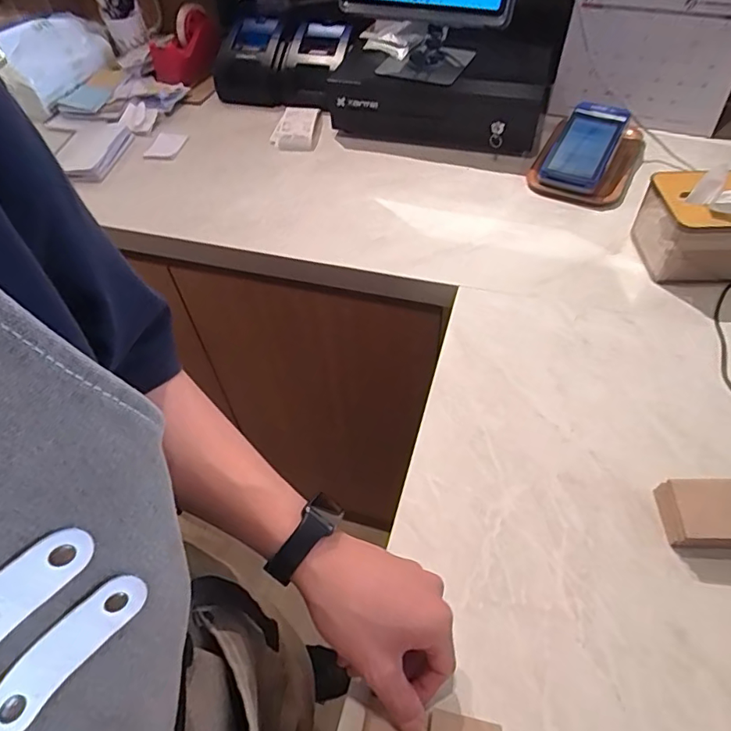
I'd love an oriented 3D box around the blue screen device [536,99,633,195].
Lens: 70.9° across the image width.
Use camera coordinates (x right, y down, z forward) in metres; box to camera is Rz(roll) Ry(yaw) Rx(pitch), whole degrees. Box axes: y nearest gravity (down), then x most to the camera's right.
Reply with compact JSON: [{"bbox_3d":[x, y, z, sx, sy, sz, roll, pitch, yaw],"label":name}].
[{"bbox_3d":[0.323,-0.330,0.759,0.081,0.030,0.164,24,68,21],"label":"blue screen device"}]

